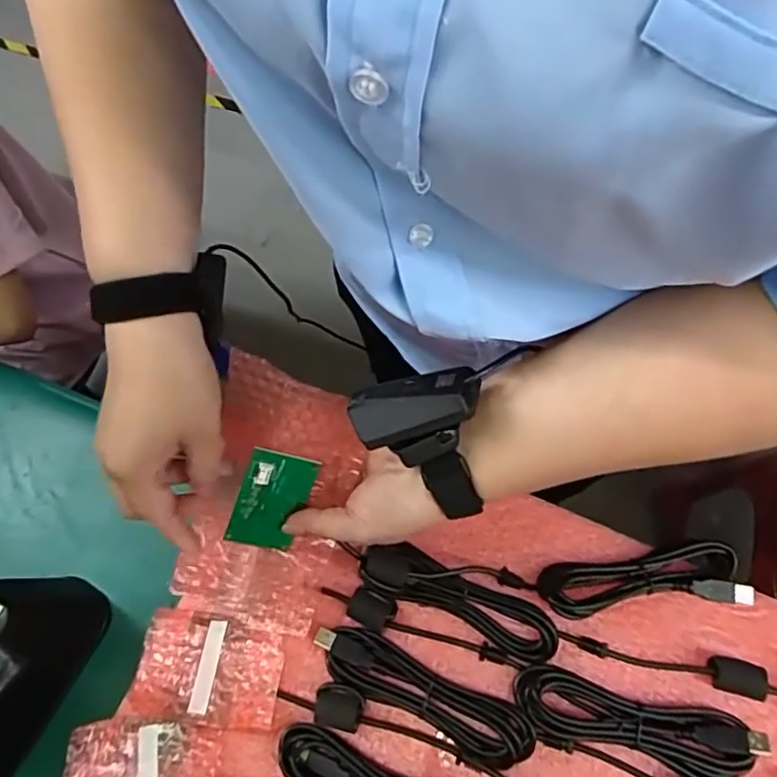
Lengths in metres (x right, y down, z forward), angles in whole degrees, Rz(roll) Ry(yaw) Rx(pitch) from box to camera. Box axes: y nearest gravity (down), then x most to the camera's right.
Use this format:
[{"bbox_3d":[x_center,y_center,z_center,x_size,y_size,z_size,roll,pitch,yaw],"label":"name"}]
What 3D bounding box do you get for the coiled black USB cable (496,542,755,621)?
[{"bbox_3d":[0.169,0.140,0.431,0.174,0.022,0.043,-5,67,0],"label":"coiled black USB cable"}]

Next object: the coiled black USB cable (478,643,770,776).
[{"bbox_3d":[0.148,0.217,0.393,0.175,0.020,0.042,13,68,7],"label":"coiled black USB cable"}]

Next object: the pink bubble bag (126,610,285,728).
[{"bbox_3d":[-0.126,0.198,0.421,0.098,0.025,0.068,8,67,5],"label":"pink bubble bag"}]

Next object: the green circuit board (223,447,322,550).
[{"bbox_3d":[-0.077,0.074,0.393,0.045,0.005,0.067,16,103,-22],"label":"green circuit board"}]

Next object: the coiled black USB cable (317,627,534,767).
[{"bbox_3d":[0.021,0.207,0.407,0.154,0.013,0.038,23,69,11],"label":"coiled black USB cable"}]

